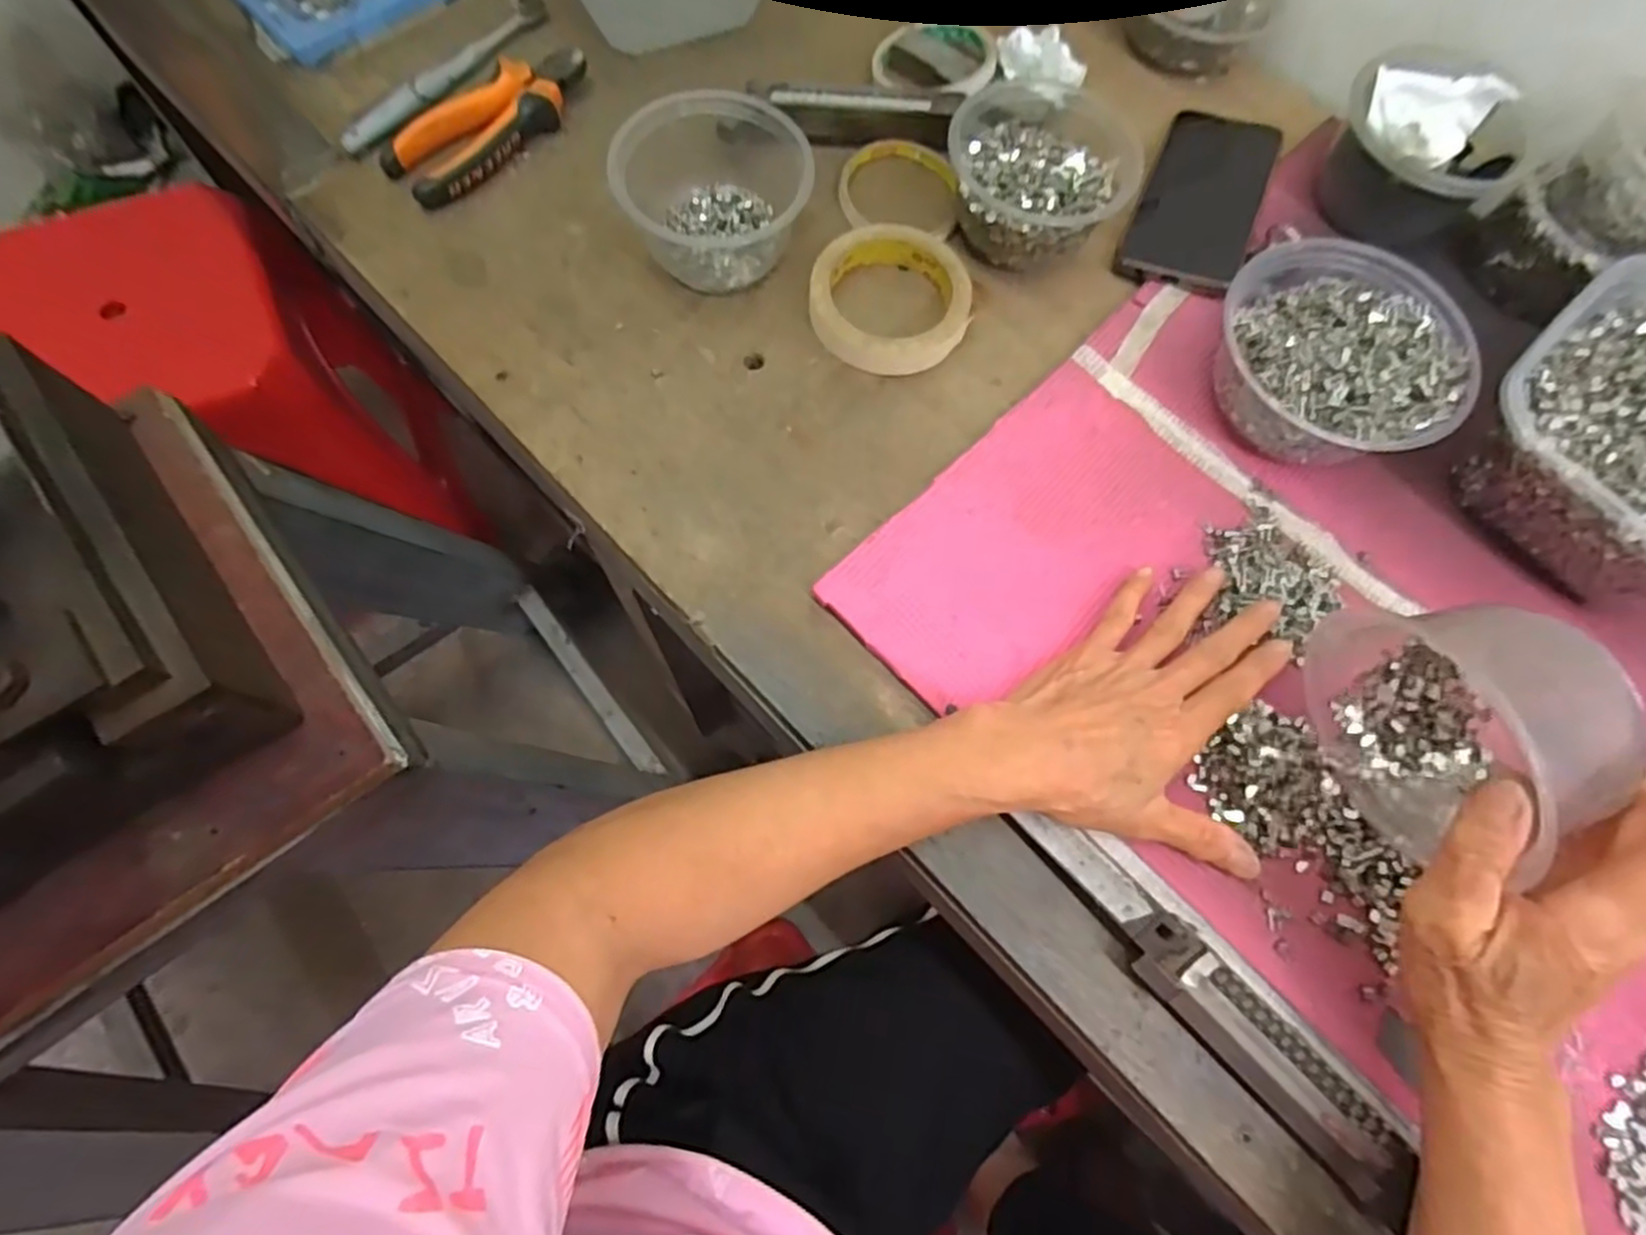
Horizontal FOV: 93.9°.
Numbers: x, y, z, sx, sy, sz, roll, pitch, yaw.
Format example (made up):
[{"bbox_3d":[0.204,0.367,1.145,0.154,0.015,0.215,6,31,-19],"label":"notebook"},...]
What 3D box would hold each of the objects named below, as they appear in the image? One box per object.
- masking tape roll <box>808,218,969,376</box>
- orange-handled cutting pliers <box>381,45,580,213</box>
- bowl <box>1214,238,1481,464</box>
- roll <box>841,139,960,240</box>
[{"bbox_3d":[0.043,-0.197,0.479,0.097,0.022,0.100,0,73,-1],"label":"masking tape roll"},{"bbox_3d":[-0.217,-0.328,0.505,0.149,0.023,0.056,-43,78,-13],"label":"orange-handled cutting pliers"},{"bbox_3d":[0.291,-0.148,0.444,0.132,0.059,0.134,0,73,-1],"label":"bowl"},{"bbox_3d":[0.052,-0.292,0.517,0.079,0.011,0.077,0,73,-1],"label":"roll"}]

